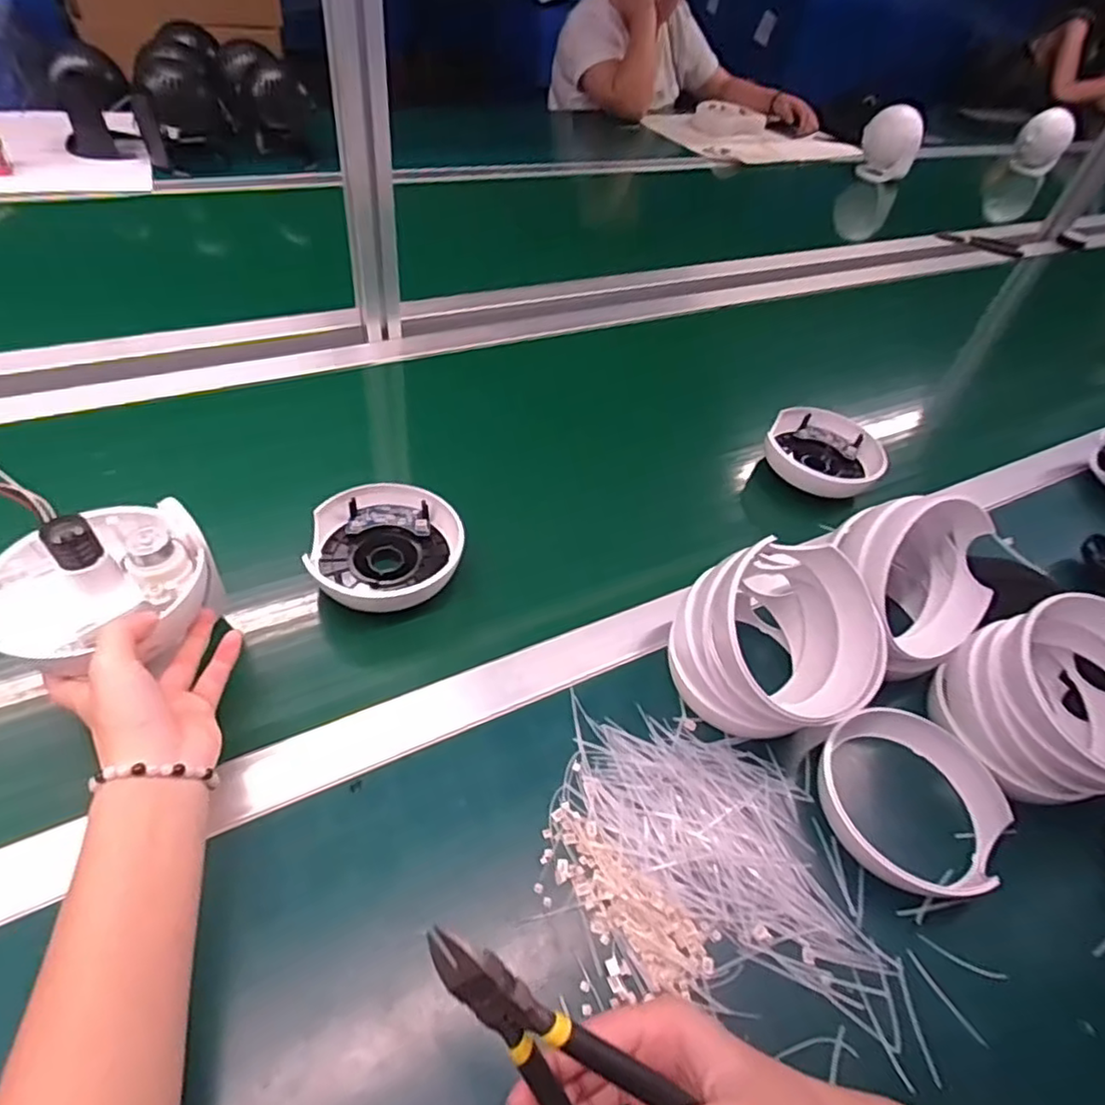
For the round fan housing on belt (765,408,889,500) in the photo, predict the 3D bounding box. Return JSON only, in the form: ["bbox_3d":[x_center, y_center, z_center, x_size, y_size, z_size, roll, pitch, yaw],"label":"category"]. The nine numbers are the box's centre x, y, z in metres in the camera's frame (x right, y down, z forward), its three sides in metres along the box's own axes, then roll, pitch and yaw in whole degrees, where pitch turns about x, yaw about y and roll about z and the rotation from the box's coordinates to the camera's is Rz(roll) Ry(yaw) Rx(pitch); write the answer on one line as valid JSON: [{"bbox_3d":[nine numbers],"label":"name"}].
[{"bbox_3d":[0.275,-0.102,0.643,0.110,0.031,0.101,5,48,-5],"label":"round fan housing on belt"}]

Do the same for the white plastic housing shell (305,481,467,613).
[{"bbox_3d":[-0.127,-0.005,0.493,0.110,0.040,0.092,-8,50,-17],"label":"white plastic housing shell"}]

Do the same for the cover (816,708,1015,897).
[{"bbox_3d":[0.232,0.158,0.411,0.127,0.031,0.115,-25,57,-28],"label":"cover"}]

